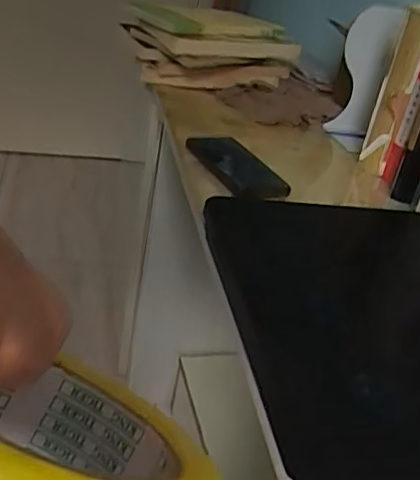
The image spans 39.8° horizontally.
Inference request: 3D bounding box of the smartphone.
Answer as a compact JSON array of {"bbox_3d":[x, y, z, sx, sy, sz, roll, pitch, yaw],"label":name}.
[{"bbox_3d":[0.033,-0.096,0.715,0.064,0.014,0.174,-4,33,-26],"label":"smartphone"}]

